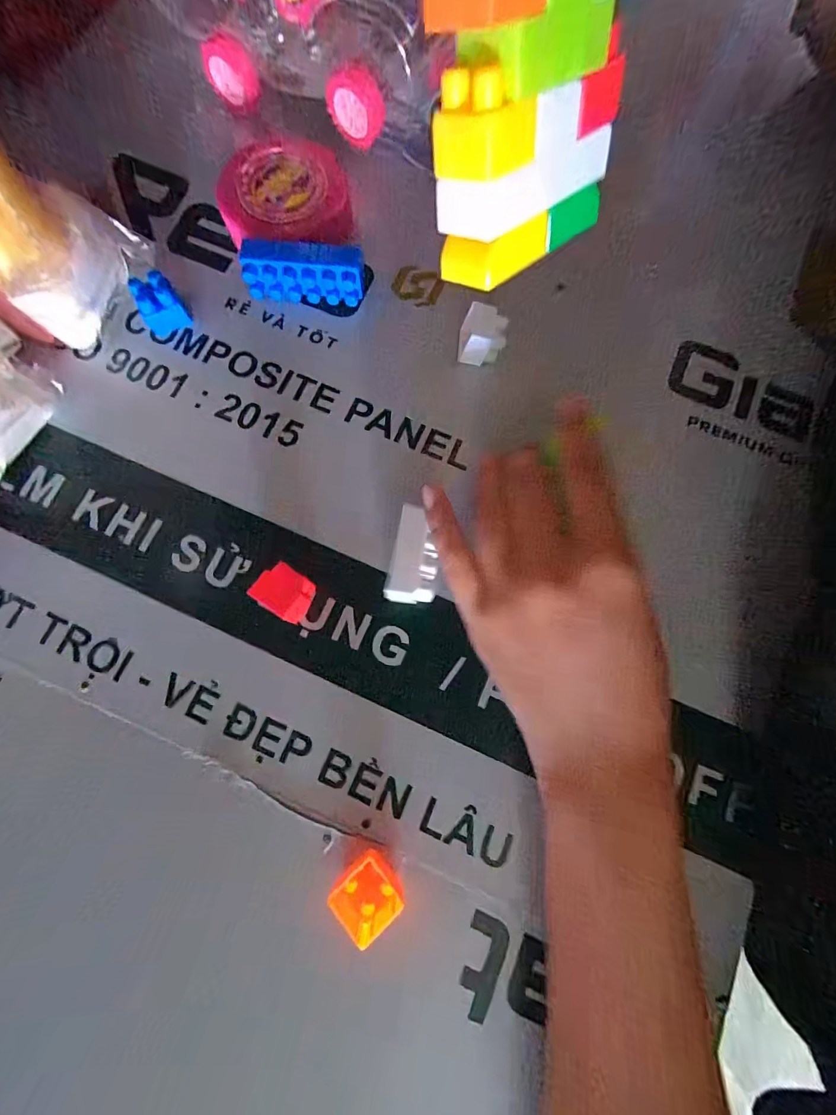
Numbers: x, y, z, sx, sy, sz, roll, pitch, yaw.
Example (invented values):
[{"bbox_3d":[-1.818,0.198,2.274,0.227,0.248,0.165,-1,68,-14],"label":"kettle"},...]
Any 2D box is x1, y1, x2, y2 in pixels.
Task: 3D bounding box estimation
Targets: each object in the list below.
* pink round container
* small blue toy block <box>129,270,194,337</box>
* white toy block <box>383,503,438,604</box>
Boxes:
[{"bbox_3d":[-0.069,-0.187,0.221,0.065,0.020,0.060,0,78,-1],"label":"pink round container"},{"bbox_3d":[-0.129,-0.127,0.209,0.020,0.018,0.019,-28,80,-7],"label":"small blue toy block"},{"bbox_3d":[-0.001,0.000,0.184,0.020,0.020,0.041,11,78,1],"label":"white toy block"}]

